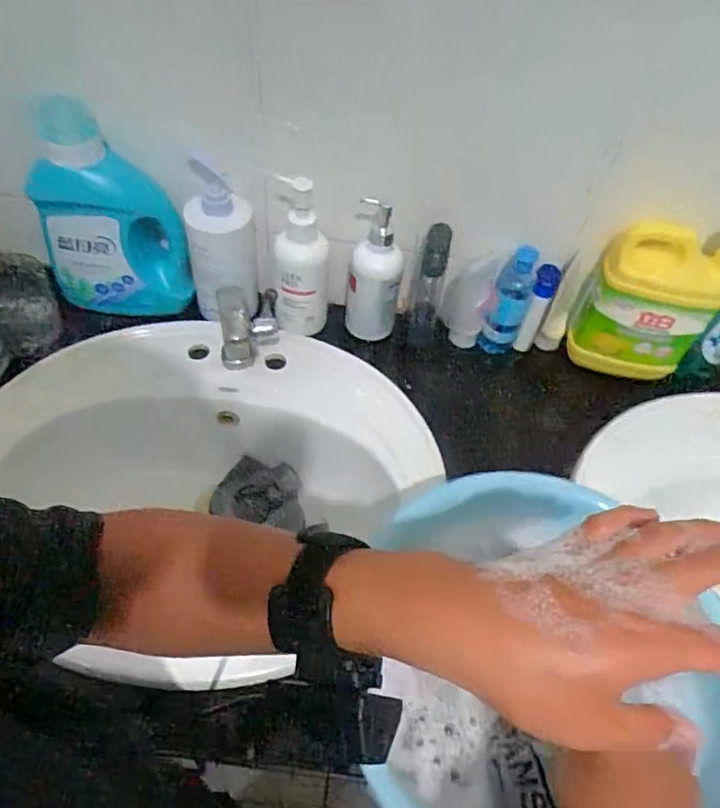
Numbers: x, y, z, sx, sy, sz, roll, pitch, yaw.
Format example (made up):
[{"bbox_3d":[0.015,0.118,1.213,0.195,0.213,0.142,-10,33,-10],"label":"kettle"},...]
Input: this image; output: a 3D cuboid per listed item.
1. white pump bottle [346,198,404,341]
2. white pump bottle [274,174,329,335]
[{"bbox_3d":[0.018,-0.171,0.779,0.067,0.182,0.057,3,53,-3],"label":"white pump bottle"},{"bbox_3d":[-0.075,-0.183,0.763,0.067,0.207,0.083,0,53,-5],"label":"white pump bottle"}]

